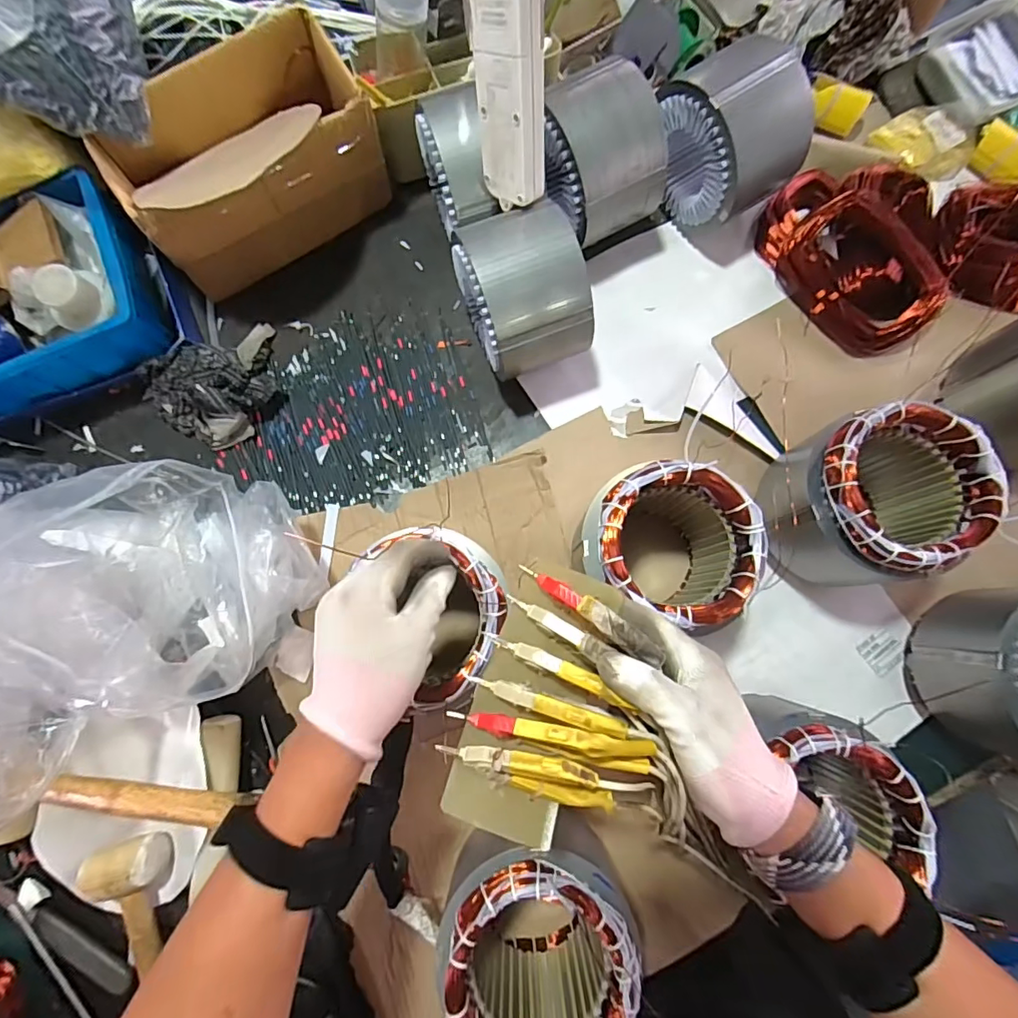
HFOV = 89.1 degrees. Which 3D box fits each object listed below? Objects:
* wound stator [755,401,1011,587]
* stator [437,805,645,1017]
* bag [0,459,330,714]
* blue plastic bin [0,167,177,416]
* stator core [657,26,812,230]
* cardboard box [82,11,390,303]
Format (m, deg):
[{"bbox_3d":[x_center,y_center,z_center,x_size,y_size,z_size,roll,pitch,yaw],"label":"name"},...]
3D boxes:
[{"bbox_3d":[0.340,-0.007,0.508,0.136,0.169,0.143,0,80,1],"label":"wound stator"},{"bbox_3d":[0.027,0.351,0.442,0.144,0.169,0.141,-8,80,-1],"label":"stator"},{"bbox_3d":[-0.296,0.058,0.461,0.187,0.262,0.167,-24,81,-3],"label":"bag"},{"bbox_3d":[-0.534,-0.222,0.568,0.262,0.091,0.202,-20,81,-3],"label":"blue plastic bin"},{"bbox_3d":[0.250,-0.436,0.597,0.143,0.149,0.154,-38,82,-5],"label":"stator core"},{"bbox_3d":[-0.297,-0.402,0.606,0.272,0.137,0.154,-33,82,-5],"label":"cardboard box"}]

